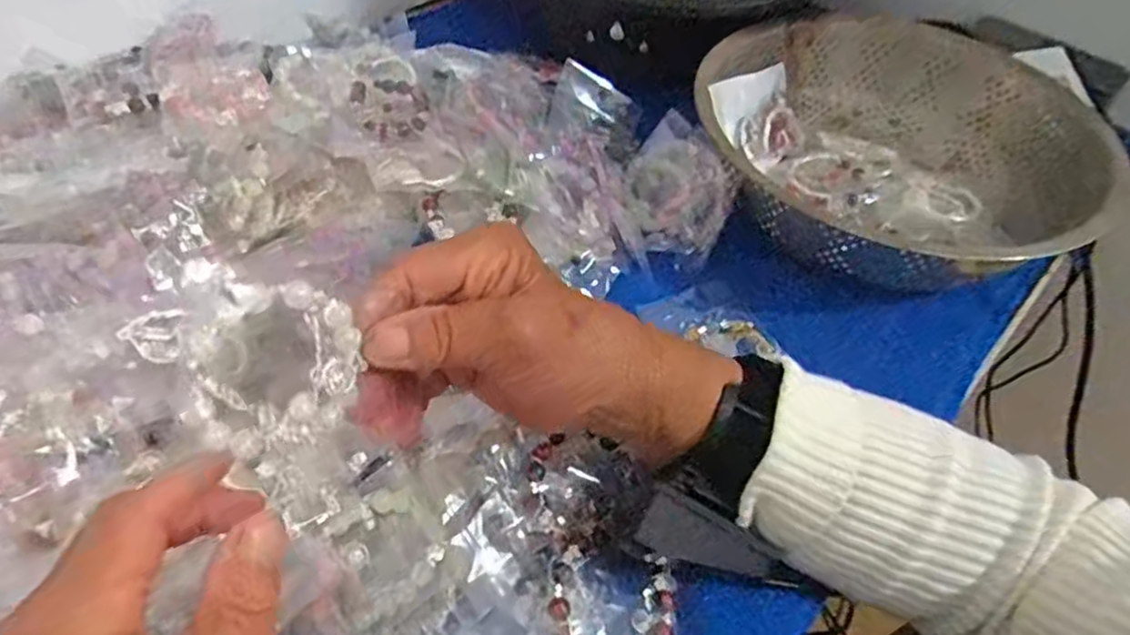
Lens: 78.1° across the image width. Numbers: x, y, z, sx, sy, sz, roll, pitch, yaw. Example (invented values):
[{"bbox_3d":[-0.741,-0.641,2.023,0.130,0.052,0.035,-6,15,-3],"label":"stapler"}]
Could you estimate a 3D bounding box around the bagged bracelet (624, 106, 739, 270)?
[{"bbox_3d":[0.079,-0.086,0.475,0.024,0.072,0.097,9,45,-52],"label":"bagged bracelet"}]

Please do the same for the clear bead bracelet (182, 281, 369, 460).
[{"bbox_3d":[-0.095,0.016,0.233,0.056,0.056,0.006,-17,26,-40],"label":"clear bead bracelet"}]

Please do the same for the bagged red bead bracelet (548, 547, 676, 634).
[{"bbox_3d":[0.022,0.129,0.309,0.056,0.020,0.053,7,49,1],"label":"bagged red bead bracelet"}]

